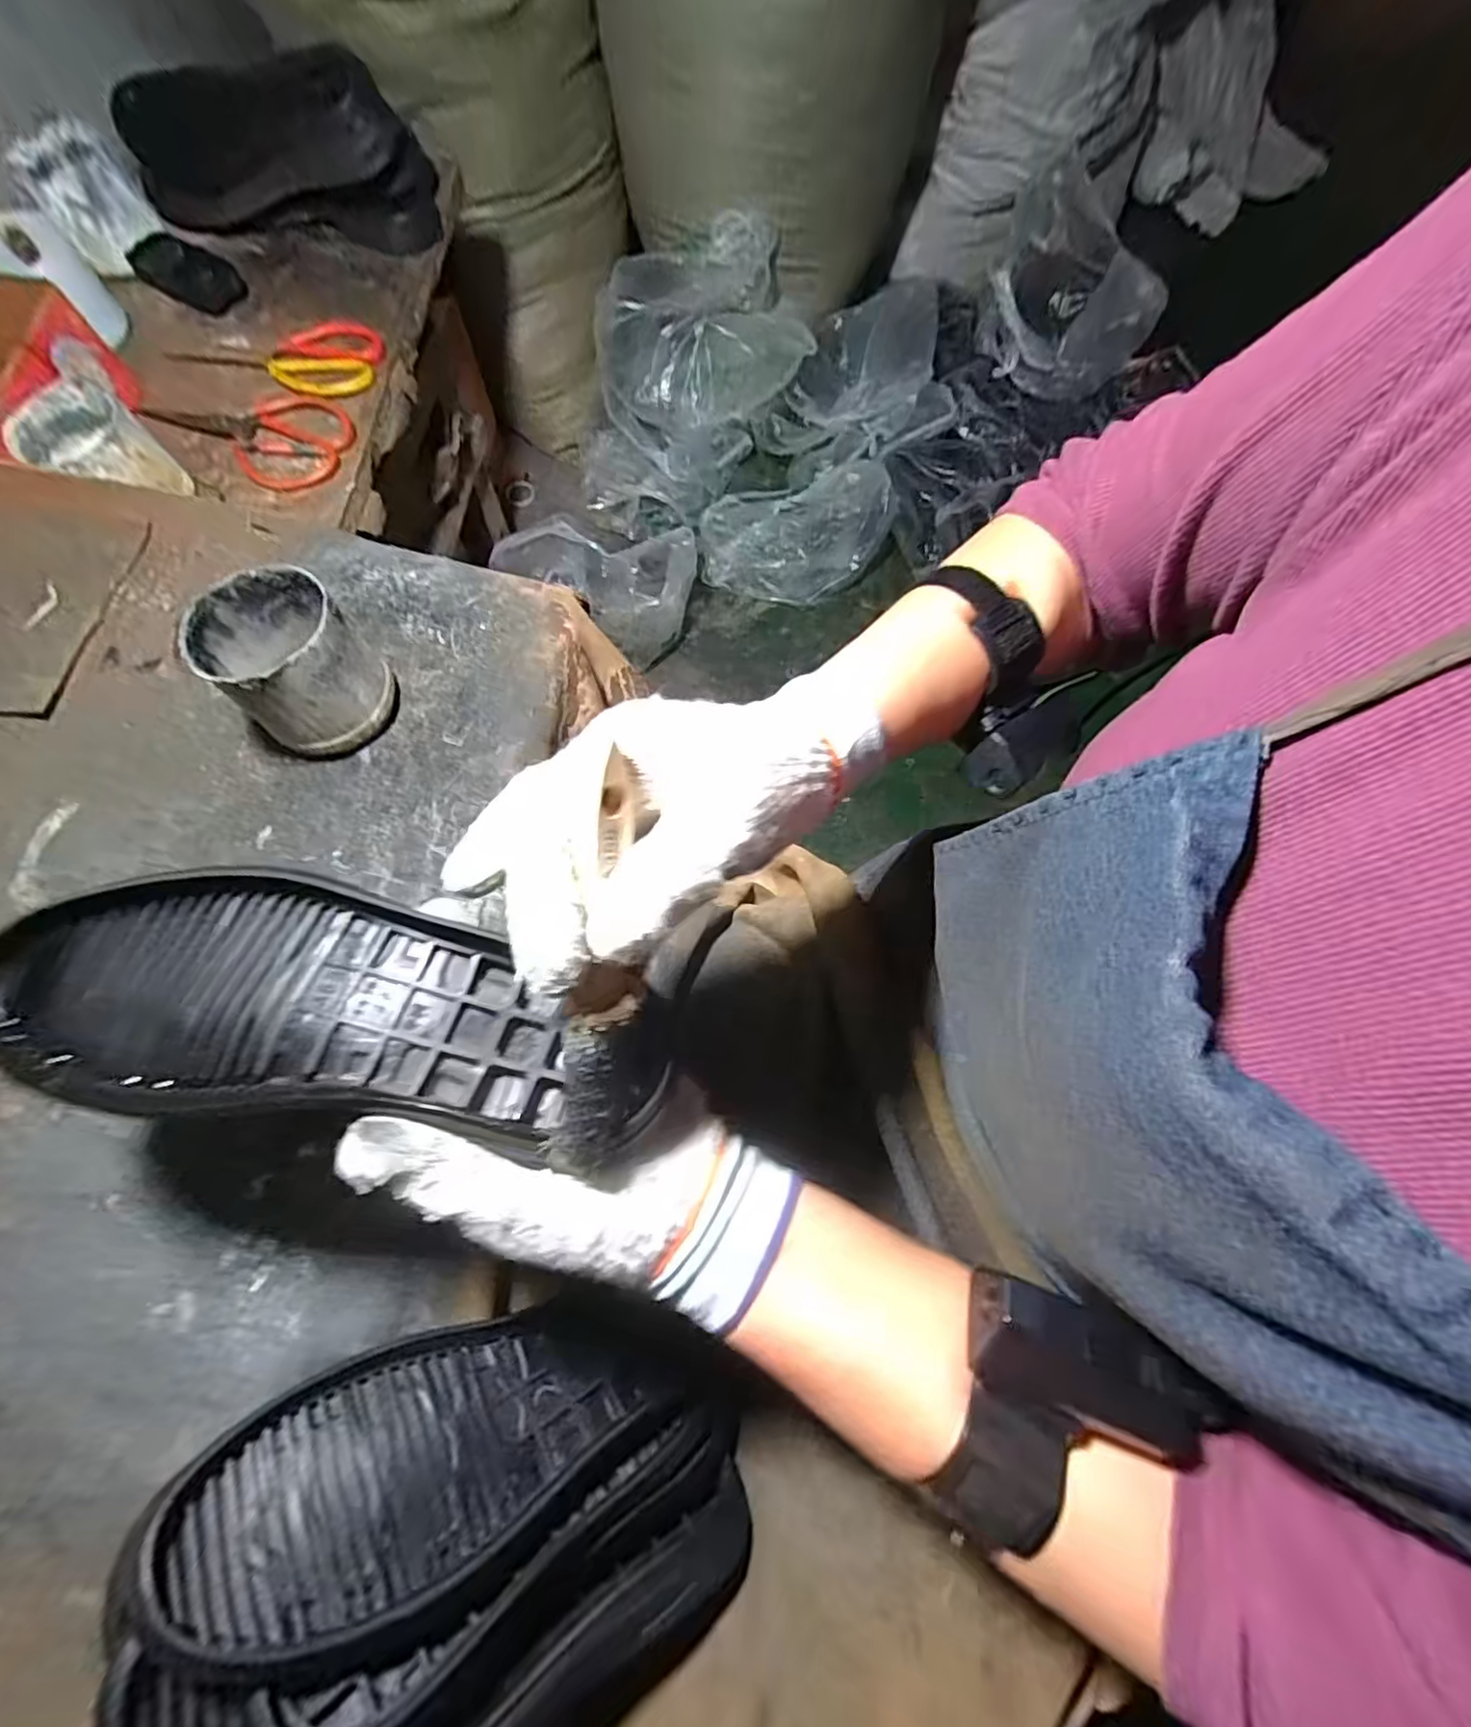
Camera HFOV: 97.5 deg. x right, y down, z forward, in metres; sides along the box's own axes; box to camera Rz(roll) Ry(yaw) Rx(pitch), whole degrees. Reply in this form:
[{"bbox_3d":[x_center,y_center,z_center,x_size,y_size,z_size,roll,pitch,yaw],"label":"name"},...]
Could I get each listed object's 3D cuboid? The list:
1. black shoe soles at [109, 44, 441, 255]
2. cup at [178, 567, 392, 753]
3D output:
[{"bbox_3d":[-0.489,-0.727,0.662,0.309,0.106,0.106,0,72,-1],"label":"black shoe soles"},{"bbox_3d":[-0.291,-0.135,0.425,0.085,0.076,0.098,-38,76,-12],"label":"cup"}]

